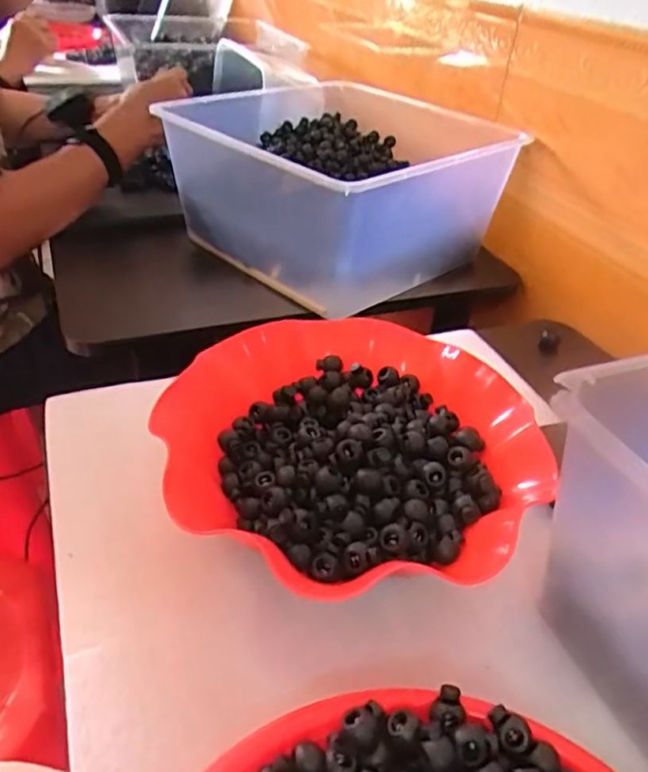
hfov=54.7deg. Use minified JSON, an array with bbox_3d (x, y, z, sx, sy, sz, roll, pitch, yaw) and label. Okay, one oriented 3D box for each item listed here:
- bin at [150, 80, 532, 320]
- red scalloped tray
[{"bbox_3d":[0.018,-0.231,0.720,0.314,0.143,0.314,32,45,31],"label":"bin"},{"bbox_3d":[0.019,0.042,0.401,0.231,0.061,0.216,28,43,28],"label":"red scalloped tray"}]

